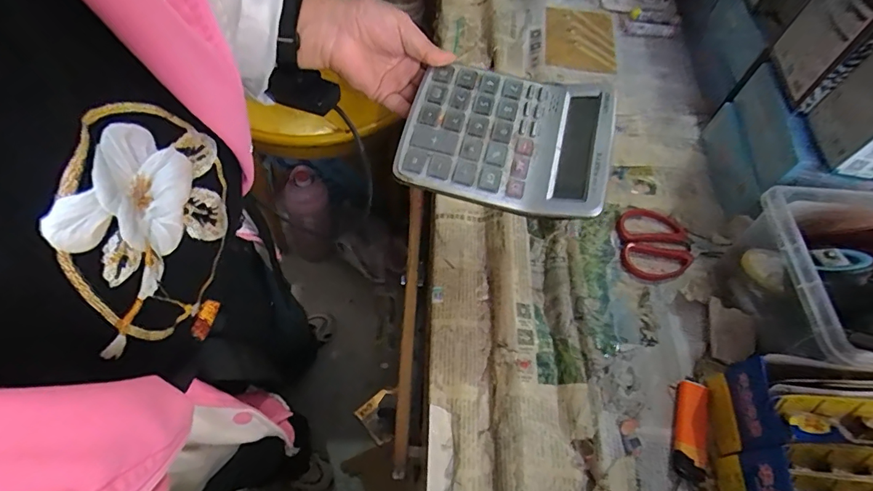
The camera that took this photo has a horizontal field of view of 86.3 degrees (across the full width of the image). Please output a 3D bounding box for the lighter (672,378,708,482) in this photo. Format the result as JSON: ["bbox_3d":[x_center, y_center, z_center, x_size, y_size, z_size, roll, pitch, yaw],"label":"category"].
[{"bbox_3d":[0.221,0.159,0.404,0.024,0.013,0.083,14,60,6],"label":"lighter"}]

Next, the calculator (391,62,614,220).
[{"bbox_3d":[0.057,-0.092,0.389,0.161,0.032,0.122,14,60,6],"label":"calculator"}]

